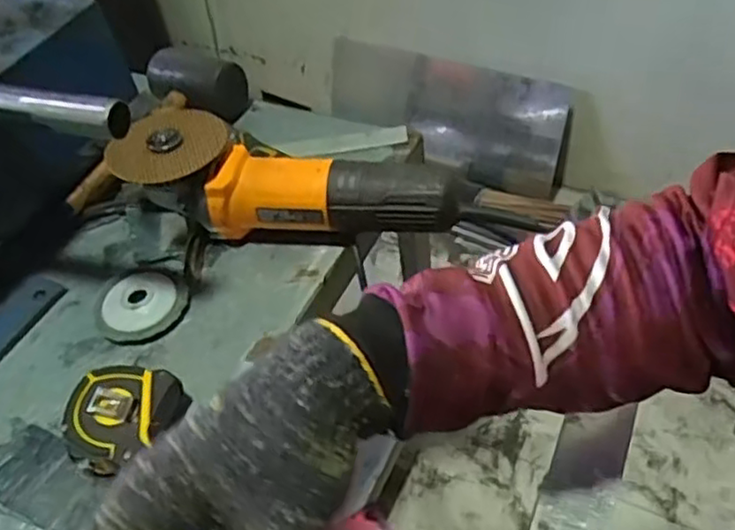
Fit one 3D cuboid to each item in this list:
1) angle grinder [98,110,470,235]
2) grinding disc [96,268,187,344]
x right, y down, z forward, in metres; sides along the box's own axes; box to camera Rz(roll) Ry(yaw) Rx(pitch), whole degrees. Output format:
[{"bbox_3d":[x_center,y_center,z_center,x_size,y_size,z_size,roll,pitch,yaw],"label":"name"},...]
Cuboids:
[{"bbox_3d":[-0.067,-0.081,0.592,0.277,0.076,0.095,-2,48,7],"label":"angle grinder"},{"bbox_3d":[-0.188,0.030,0.570,0.074,0.014,0.068,-5,47,5],"label":"grinding disc"}]

